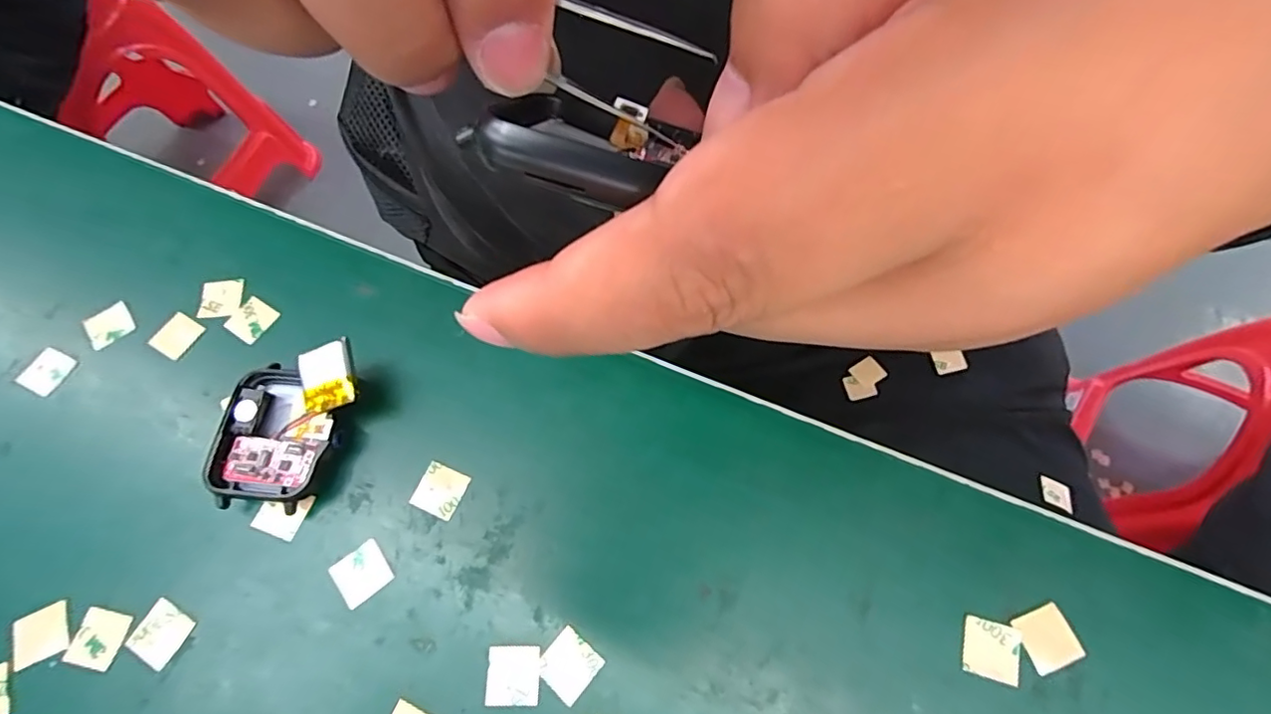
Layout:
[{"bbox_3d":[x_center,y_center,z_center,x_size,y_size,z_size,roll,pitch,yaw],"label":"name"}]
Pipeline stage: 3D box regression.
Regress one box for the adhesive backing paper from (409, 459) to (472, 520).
[{"bbox_3d":[-0.065,0.044,0.189,0.015,0.004,0.015,22,72,7],"label":"adhesive backing paper"}]

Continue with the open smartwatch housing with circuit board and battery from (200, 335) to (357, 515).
[{"bbox_3d":[-0.115,0.022,0.189,0.045,0.019,0.051,3,68,4],"label":"open smartwatch housing with circuit board and battery"}]

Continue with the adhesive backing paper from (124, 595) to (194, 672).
[{"bbox_3d":[-0.145,0.084,0.175,0.015,0.004,0.015,26,66,8],"label":"adhesive backing paper"}]

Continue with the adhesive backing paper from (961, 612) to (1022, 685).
[{"bbox_3d":[0.103,0.084,0.164,0.015,0.004,0.016,15,70,8],"label":"adhesive backing paper"}]

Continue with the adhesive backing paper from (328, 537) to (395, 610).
[{"bbox_3d":[-0.086,0.068,0.180,0.016,0.004,0.015,-37,71,-13],"label":"adhesive backing paper"}]

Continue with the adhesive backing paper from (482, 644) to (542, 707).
[{"bbox_3d":[-0.036,0.093,0.168,0.015,0.004,0.015,-2,67,3],"label":"adhesive backing paper"}]

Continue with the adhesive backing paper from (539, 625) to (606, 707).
[{"bbox_3d":[-0.020,0.090,0.166,0.015,0.004,0.016,37,74,16],"label":"adhesive backing paper"}]

